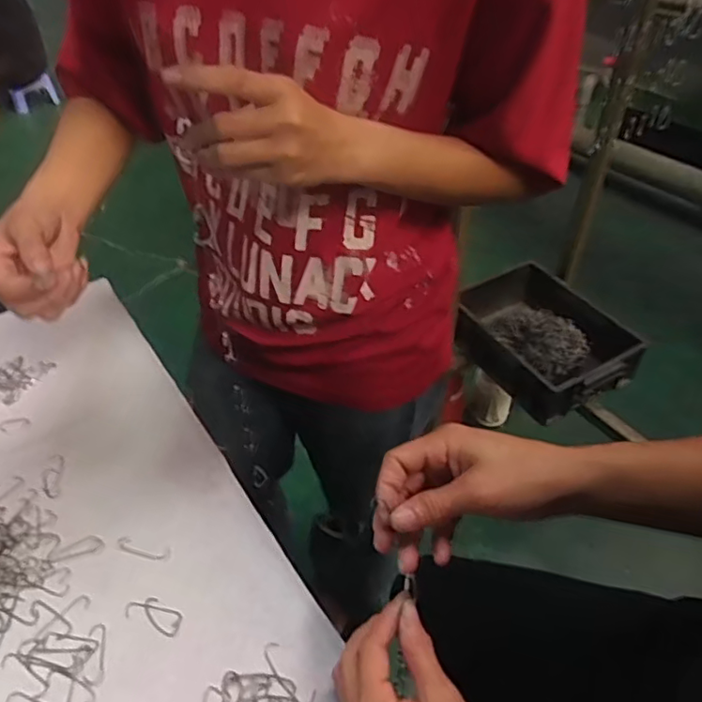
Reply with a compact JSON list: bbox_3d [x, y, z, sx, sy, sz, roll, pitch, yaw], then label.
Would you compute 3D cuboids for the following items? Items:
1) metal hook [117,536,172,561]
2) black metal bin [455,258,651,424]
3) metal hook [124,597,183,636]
[{"bbox_3d":[-0.173,0.164,0.484,0.049,0.004,0.013,12,44,13],"label":"metal hook"},{"bbox_3d":[0.399,-0.028,1.225,0.279,0.121,0.350,-22,49,-22],"label":"black metal bin"},{"bbox_3d":[-0.149,0.199,0.441,0.045,0.004,0.019,15,45,16],"label":"metal hook"}]

